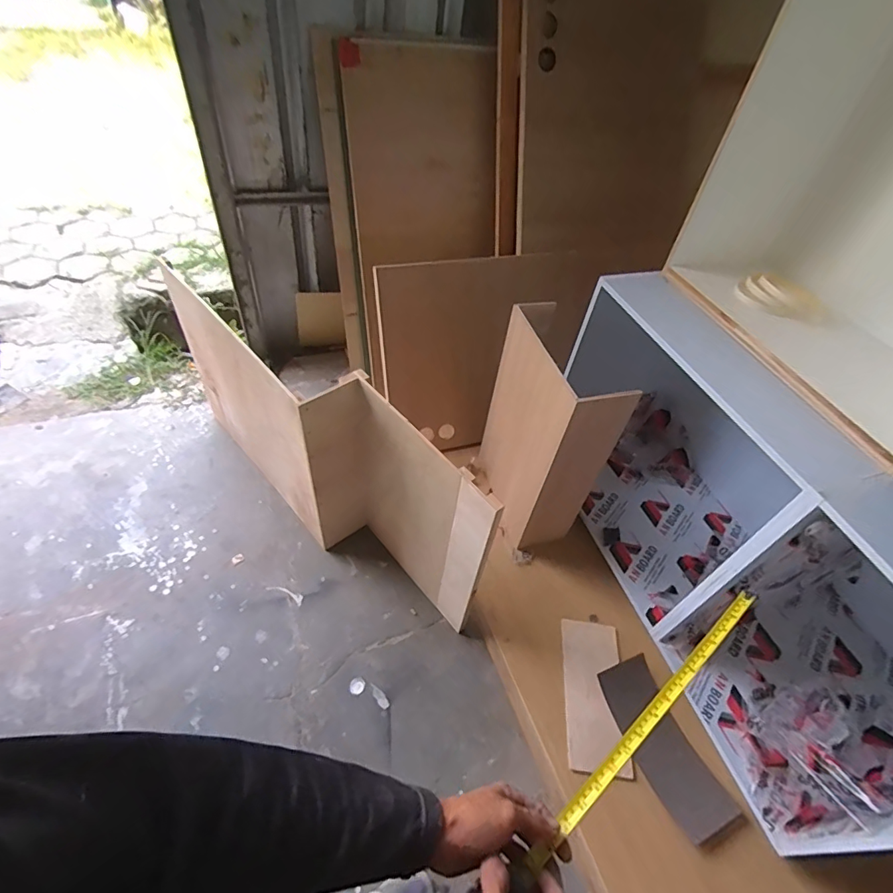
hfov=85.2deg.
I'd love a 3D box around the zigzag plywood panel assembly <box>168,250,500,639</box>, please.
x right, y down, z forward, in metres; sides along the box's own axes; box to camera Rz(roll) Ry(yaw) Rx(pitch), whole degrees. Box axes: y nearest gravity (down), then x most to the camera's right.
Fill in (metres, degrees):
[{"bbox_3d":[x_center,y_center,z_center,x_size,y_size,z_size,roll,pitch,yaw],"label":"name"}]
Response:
[{"bbox_3d":[-0.402,0.002,1.466,1.278,0.624,0.227,39,54,25],"label":"zigzag plywood panel assembly"}]

